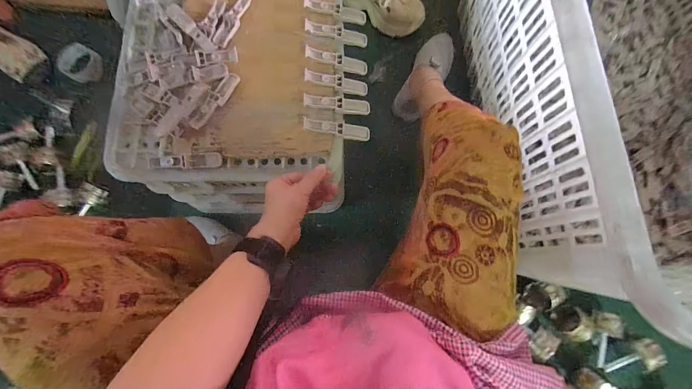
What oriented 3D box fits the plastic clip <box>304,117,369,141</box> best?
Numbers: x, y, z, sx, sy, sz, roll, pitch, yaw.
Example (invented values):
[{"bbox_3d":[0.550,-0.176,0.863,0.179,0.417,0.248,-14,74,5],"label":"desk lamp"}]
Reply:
[{"bbox_3d":[-0.011,-0.094,0.441,0.098,0.011,0.023,5,76,-24],"label":"plastic clip"}]

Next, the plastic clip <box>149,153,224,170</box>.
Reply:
[{"bbox_3d":[-0.220,-0.046,0.424,0.095,0.011,0.021,-6,77,-1],"label":"plastic clip"}]

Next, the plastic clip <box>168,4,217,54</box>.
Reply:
[{"bbox_3d":[-0.222,-0.239,0.447,0.020,0.013,0.090,-42,80,-8],"label":"plastic clip"}]

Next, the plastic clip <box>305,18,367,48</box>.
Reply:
[{"bbox_3d":[-0.013,-0.244,0.470,0.097,0.013,0.019,4,76,-21],"label":"plastic clip"}]

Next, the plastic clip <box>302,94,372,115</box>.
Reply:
[{"bbox_3d":[-0.011,-0.129,0.444,0.099,0.009,0.022,2,76,-21],"label":"plastic clip"}]

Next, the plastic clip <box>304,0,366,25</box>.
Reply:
[{"bbox_3d":[-0.014,-0.285,0.477,0.097,0.015,0.025,4,76,-20],"label":"plastic clip"}]

